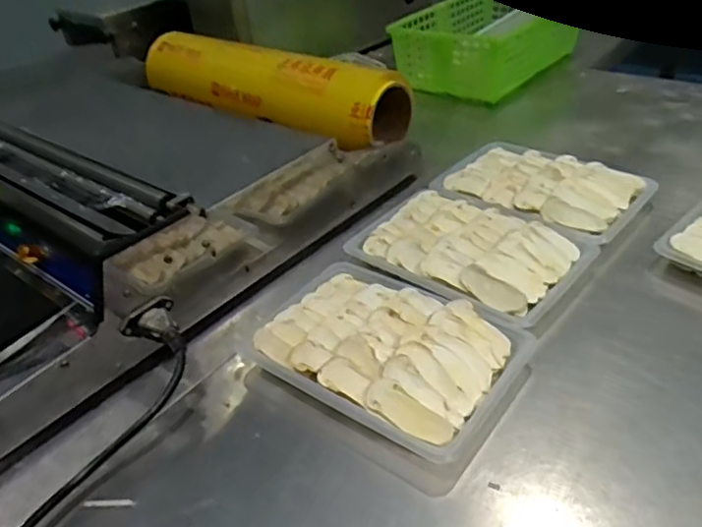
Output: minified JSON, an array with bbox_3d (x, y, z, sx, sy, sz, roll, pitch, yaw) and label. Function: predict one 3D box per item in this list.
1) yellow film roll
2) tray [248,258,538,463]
[{"bbox_3d":[-0.111,-0.239,0.780,0.400,0.080,0.106,22,46,34],"label":"yellow film roll"},{"bbox_3d":[0.027,0.068,0.493,0.206,0.034,0.143,23,44,33],"label":"tray"}]

